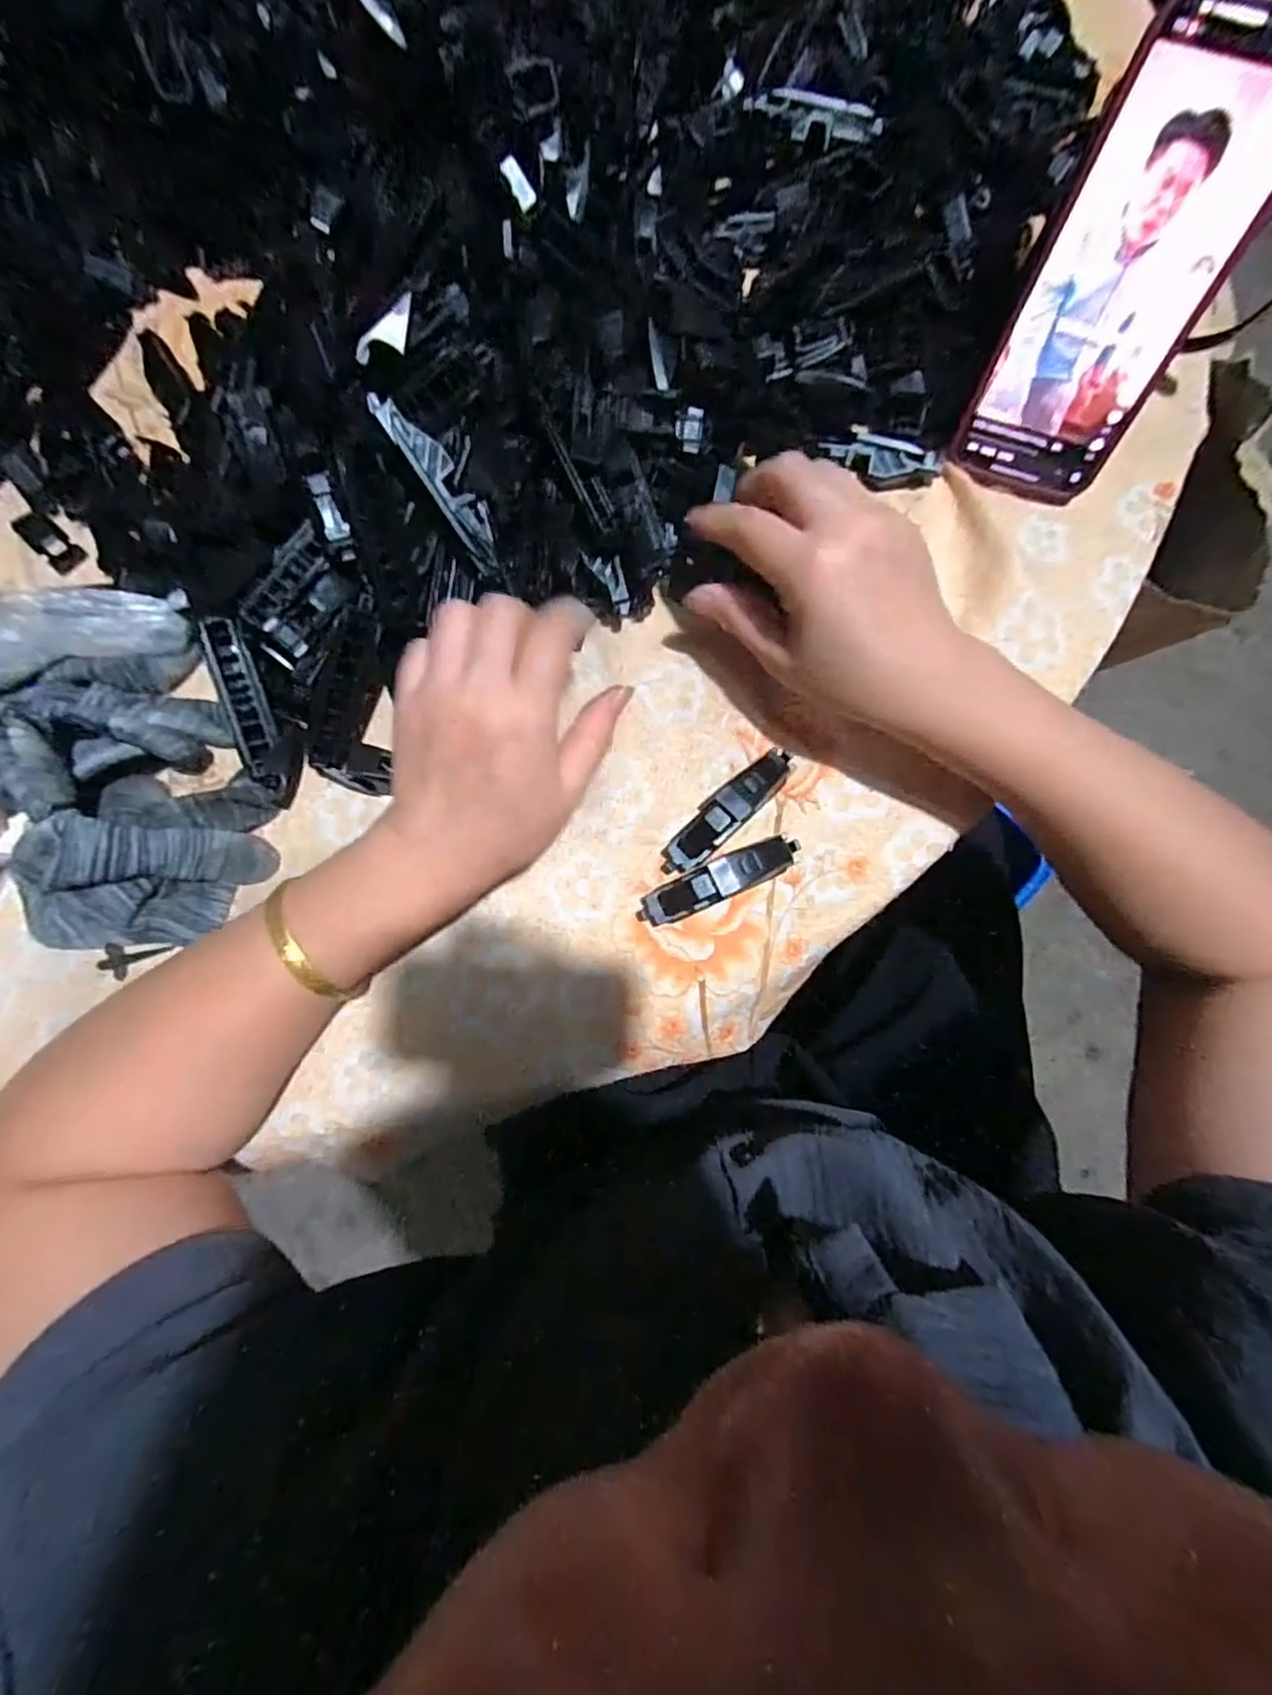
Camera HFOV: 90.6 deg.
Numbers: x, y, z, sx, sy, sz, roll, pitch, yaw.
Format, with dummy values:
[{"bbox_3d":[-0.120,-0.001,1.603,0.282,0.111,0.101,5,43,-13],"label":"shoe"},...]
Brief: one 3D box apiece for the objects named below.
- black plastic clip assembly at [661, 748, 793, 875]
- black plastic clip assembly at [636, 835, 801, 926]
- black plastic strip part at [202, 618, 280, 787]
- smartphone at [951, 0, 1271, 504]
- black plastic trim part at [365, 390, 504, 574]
[{"bbox_3d":[0.045,-0.019,0.309,0.081,0.020,0.021,-44,82,-4],"label":"black plastic clip assembly"},{"bbox_3d":[0.040,0.016,0.304,0.082,0.020,0.018,-23,81,-1],"label":"black plastic clip assembly"},{"bbox_3d":[-0.187,-0.069,0.303,0.018,0.004,0.078,-20,103,-33],"label":"black plastic strip part"},{"bbox_3d":[0.220,-0.253,0.286,0.078,0.166,0.014,19,48,5],"label":"smartphone"},{"bbox_3d":[-0.083,-0.159,0.275,0.020,0.005,0.077,-47,116,-26],"label":"black plastic trim part"}]

